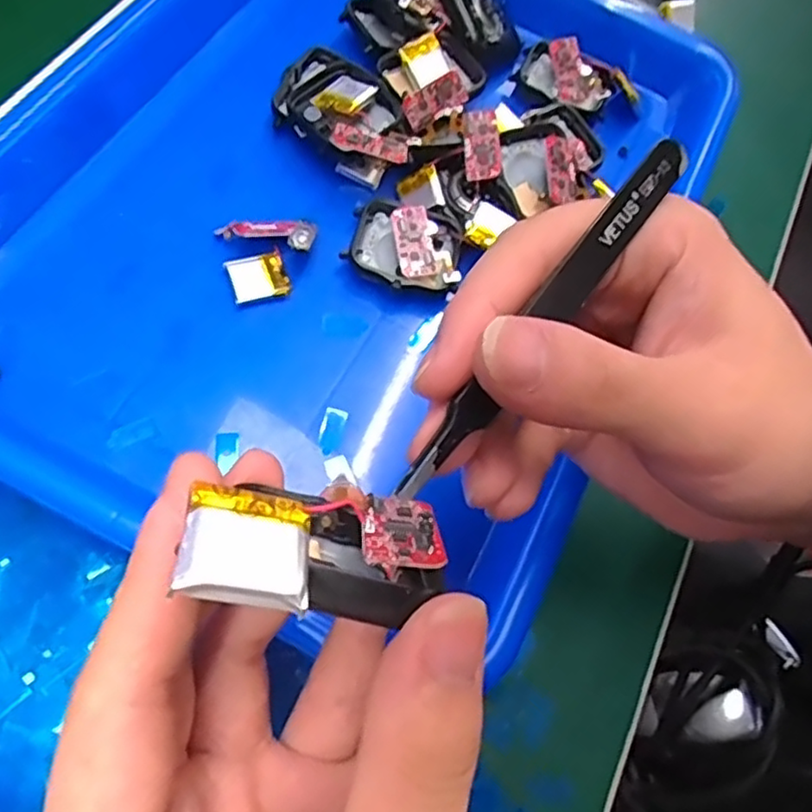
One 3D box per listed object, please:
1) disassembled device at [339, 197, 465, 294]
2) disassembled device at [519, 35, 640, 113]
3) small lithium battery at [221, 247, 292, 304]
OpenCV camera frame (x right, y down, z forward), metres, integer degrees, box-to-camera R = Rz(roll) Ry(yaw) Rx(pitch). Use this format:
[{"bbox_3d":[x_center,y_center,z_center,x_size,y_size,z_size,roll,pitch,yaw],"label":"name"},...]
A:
[{"bbox_3d":[0.000,-0.065,0.272,0.044,0.006,0.038,10,66,-5],"label":"disassembled device"},{"bbox_3d":[0.081,-0.158,0.327,0.052,0.015,0.036,44,67,10],"label":"disassembled device"},{"bbox_3d":[-0.058,-0.051,0.262,0.021,0.004,0.019,-15,70,-15],"label":"small lithium battery"}]

